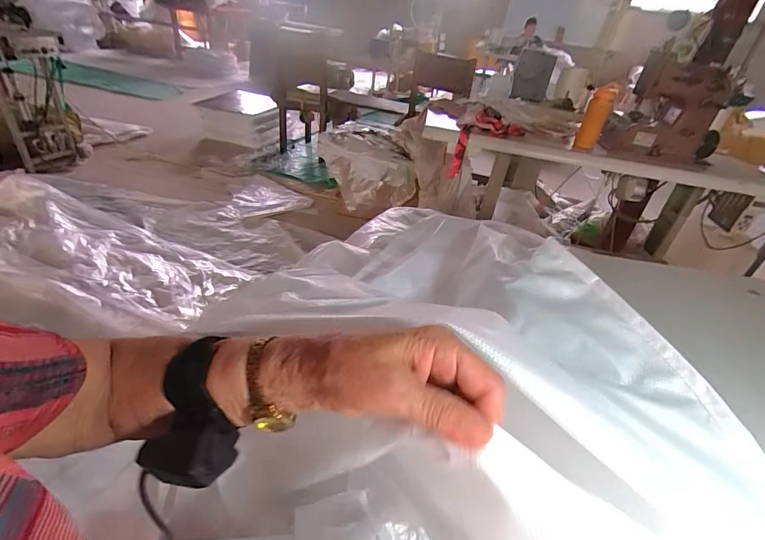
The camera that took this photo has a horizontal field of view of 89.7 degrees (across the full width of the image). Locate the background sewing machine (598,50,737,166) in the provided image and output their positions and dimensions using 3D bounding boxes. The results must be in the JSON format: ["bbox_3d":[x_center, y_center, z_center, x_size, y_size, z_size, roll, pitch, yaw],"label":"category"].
[{"bbox_3d":[0.885,-0.479,1.182,0.307,0.280,0.164,25,38,23],"label":"background sewing machine"}]

